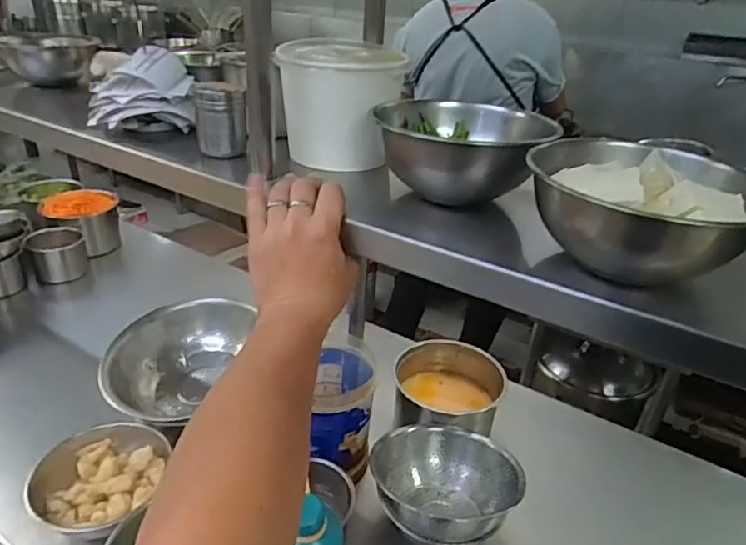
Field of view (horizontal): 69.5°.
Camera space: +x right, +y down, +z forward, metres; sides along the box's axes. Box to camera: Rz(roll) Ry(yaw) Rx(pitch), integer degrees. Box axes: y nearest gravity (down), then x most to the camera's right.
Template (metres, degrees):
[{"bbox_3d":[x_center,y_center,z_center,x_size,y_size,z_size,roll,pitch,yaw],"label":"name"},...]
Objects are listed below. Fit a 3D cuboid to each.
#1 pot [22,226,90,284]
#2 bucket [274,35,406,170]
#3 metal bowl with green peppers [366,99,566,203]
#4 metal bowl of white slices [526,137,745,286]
[{"bbox_3d":[-0.740,-0.037,1.270,0.119,0.106,0.131,-11,32,-26],"label":"pot"},{"bbox_3d":[-0.038,-0.182,0.583,0.121,0.110,0.120,3,29,-2],"label":"bucket"},{"bbox_3d":[0.083,-0.115,0.511,0.148,0.074,0.131,-1,29,-9],"label":"metal bowl with green peppers"},{"bbox_3d":[0.191,-0.042,0.391,0.150,0.078,0.137,9,29,8],"label":"metal bowl of white slices"}]

